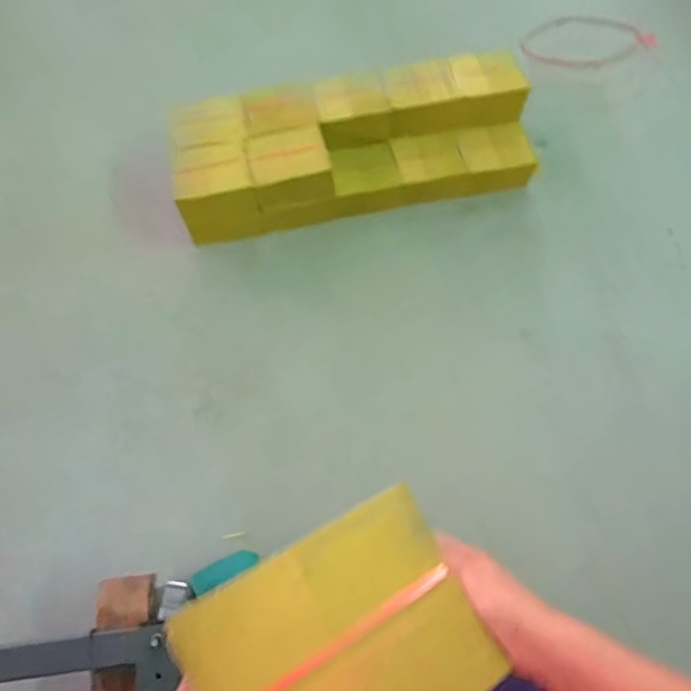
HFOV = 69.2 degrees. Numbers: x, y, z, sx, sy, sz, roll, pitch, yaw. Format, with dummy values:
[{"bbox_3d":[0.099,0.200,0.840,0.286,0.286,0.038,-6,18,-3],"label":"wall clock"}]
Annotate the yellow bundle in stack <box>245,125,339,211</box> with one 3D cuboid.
[{"bbox_3d":[-0.150,-0.495,1.394,0.233,0.103,0.174,-12,70,-6],"label":"yellow bundle in stack"}]

